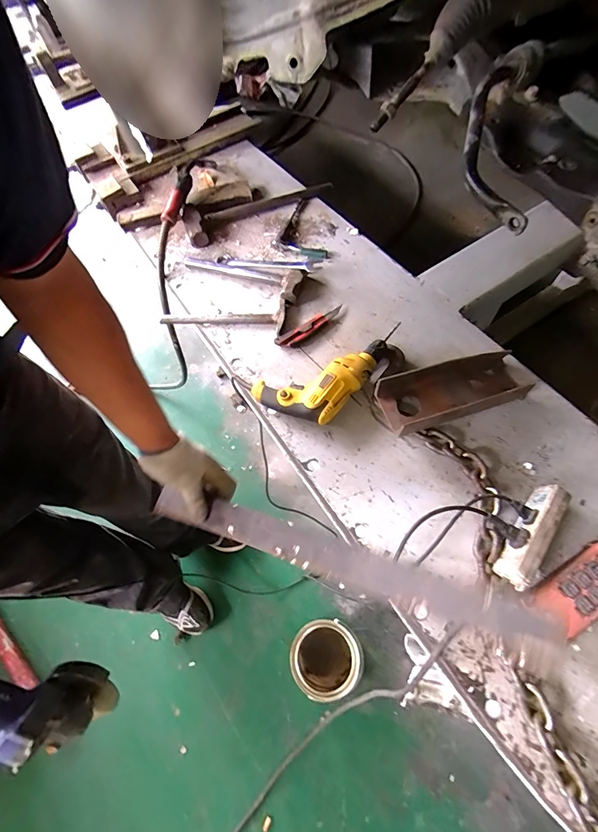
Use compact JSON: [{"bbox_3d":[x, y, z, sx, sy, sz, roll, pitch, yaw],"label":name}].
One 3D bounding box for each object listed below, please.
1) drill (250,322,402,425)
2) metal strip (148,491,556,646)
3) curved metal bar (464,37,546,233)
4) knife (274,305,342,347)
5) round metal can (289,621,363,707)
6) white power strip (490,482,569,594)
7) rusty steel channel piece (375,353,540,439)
[{"bbox_3d":[0.079,-0.073,0.743,0.332,0.068,0.148,-24,64,-7],"label":"drill"},{"bbox_3d":[-0.001,0.164,0.462,0.533,0.009,0.046,7,78,33],"label":"metal strip"},{"bbox_3d":[0.307,-0.431,0.567,0.100,0.057,0.352,13,78,10],"label":"curved metal bar"},{"bbox_3d":[0.024,-0.203,0.841,0.171,0.015,0.035,-30,65,-10],"label":"knife"},{"bbox_3d":[0.065,0.611,0.935,0.154,0.142,0.158,-2,63,4],"label":"round metal can"},{"bbox_3d":[0.366,0.188,0.581,0.046,0.053,0.175,34,71,20],"label":"white power strip"},{"bbox_3d":[0.293,-0.048,0.704,0.278,0.084,0.101,-18,63,-4],"label":"rusty steel channel piece"}]

